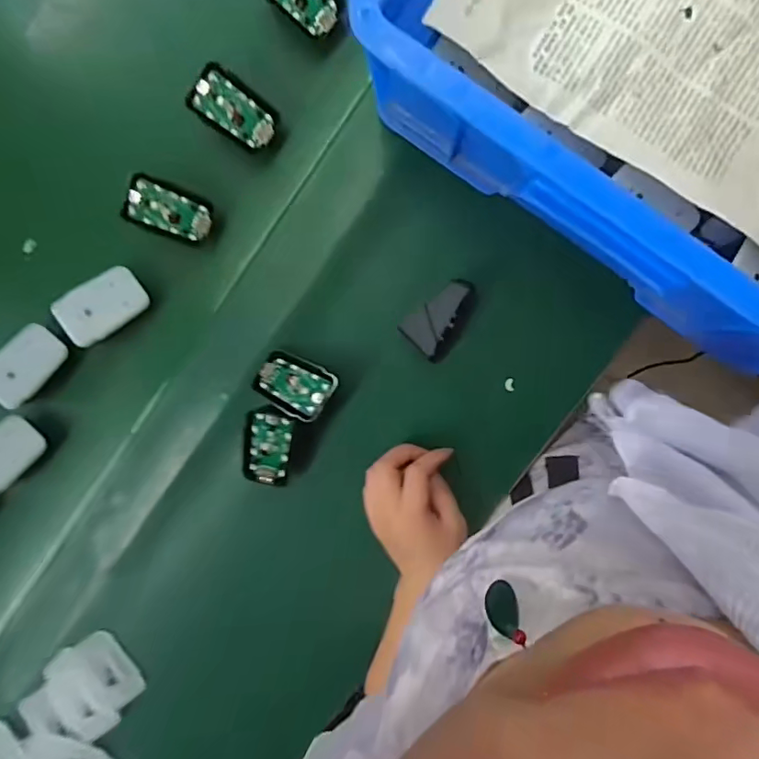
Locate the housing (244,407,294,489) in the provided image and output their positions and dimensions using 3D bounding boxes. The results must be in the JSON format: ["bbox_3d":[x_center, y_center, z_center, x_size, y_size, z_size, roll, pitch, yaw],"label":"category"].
[{"bbox_3d":[-0.094,0.057,0.448,0.043,0.016,0.066,8,110,-7],"label":"housing"}]

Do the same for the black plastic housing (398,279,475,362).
[{"bbox_3d":[0.055,-0.050,0.437,0.043,0.042,0.069,45,97,0],"label":"black plastic housing"}]

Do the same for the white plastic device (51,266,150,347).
[{"bbox_3d":[-0.232,-0.062,0.442,0.069,0.013,0.043,-40,113,-21],"label":"white plastic device"}]

